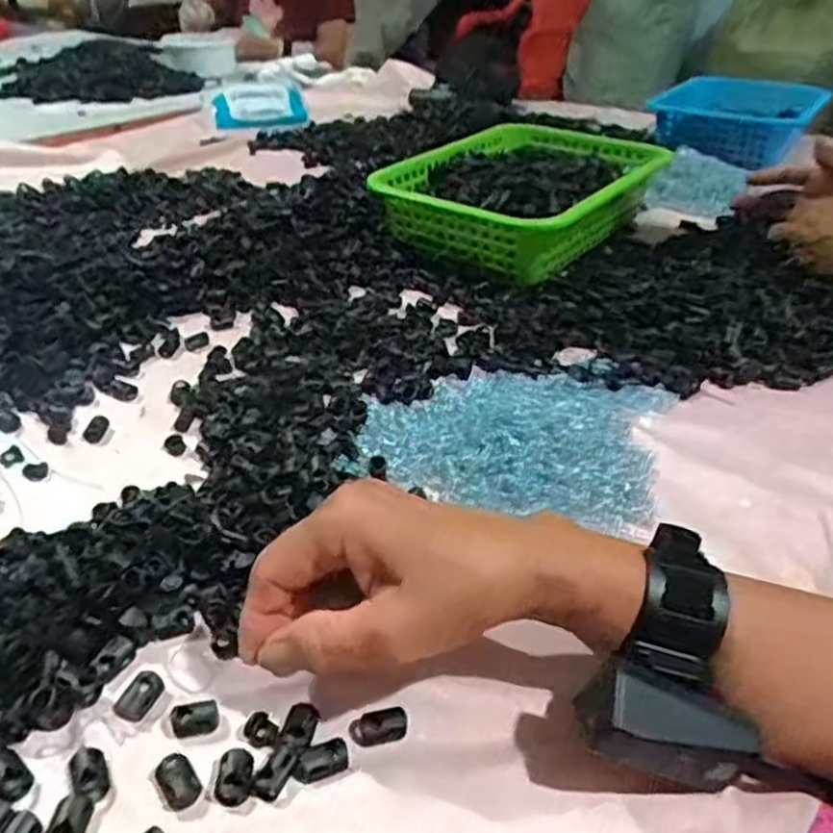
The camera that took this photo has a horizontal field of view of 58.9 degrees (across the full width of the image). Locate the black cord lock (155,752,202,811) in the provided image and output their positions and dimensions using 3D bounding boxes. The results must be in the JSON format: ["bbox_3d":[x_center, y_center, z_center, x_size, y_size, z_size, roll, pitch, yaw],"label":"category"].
[{"bbox_3d":[-0.098,0.151,0.305,0.014,0.009,0.020,-24,47,-34],"label":"black cord lock"}]

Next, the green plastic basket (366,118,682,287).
[{"bbox_3d":[0.110,-0.239,0.792,0.214,0.091,0.287,23,40,30],"label":"green plastic basket"}]

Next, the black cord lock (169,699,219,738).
[{"bbox_3d":[-0.099,0.134,0.329,0.020,0.007,0.013,-5,39,-16],"label":"black cord lock"}]

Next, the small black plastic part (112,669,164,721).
[{"bbox_3d":[-0.126,0.127,0.336,0.016,0.006,0.022,19,39,14],"label":"small black plastic part"}]

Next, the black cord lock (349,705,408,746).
[{"bbox_3d":[-0.017,0.139,0.329,0.024,0.010,0.016,-3,39,-13],"label":"black cord lock"}]

